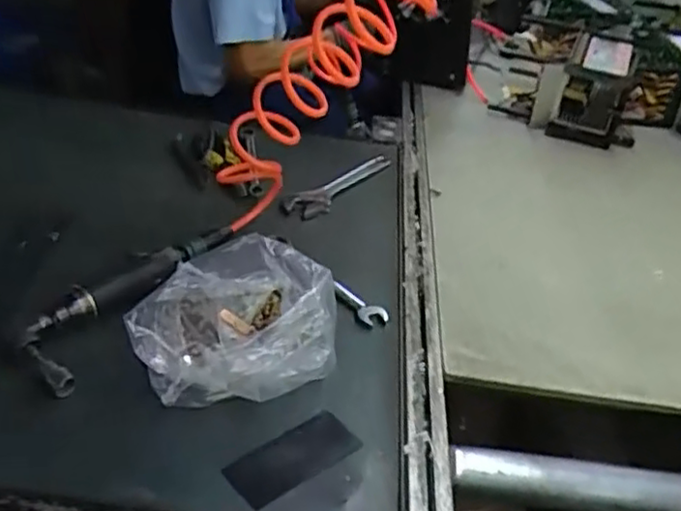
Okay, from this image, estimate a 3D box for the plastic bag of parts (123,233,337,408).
[{"bbox_3d":[-0.099,0.068,0.687,0.186,0.097,0.156,6,34,-4],"label":"plastic bag of parts"}]

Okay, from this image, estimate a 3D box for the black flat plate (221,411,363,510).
[{"bbox_3d":[-0.040,0.181,0.617,0.121,0.009,0.053,-23,45,-36],"label":"black flat plate"}]

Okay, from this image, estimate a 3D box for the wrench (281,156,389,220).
[{"bbox_3d":[-0.001,-0.111,1.035,0.054,0.029,0.237,24,37,22],"label":"wrench"}]

